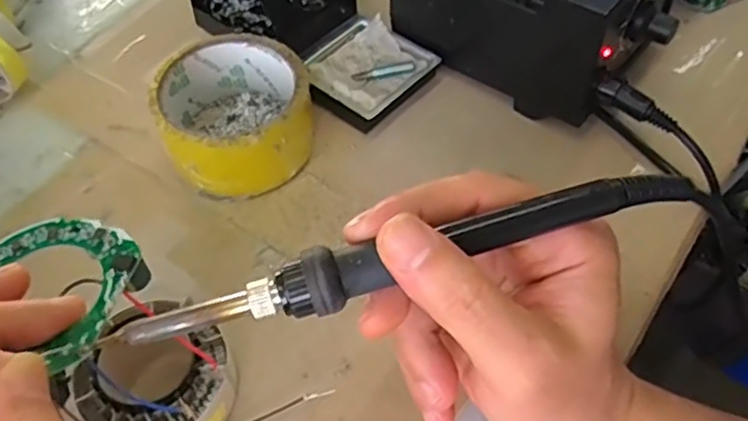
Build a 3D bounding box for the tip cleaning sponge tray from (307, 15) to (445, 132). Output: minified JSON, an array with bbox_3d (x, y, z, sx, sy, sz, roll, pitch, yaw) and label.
[{"bbox_3d":[-0.006,-0.085,0.409,0.065,0.021,0.073,34,63,23],"label":"tip cleaning sponge tray"}]

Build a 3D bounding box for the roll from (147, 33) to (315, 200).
[{"bbox_3d":[-0.077,-0.054,0.374,0.084,0.047,0.087,-1,55,2],"label":"roll"}]

